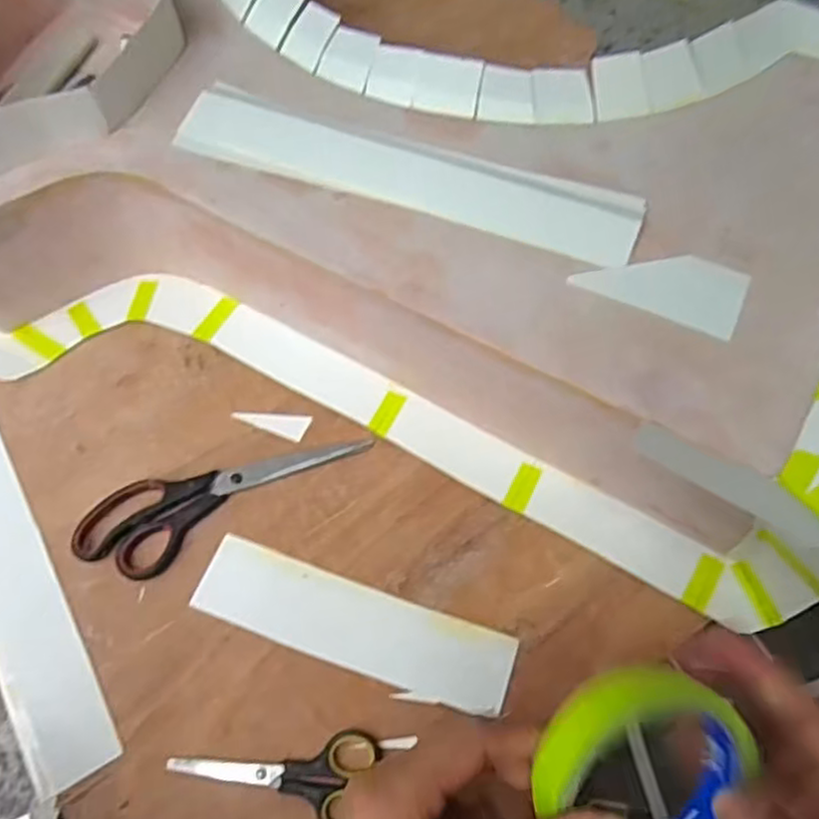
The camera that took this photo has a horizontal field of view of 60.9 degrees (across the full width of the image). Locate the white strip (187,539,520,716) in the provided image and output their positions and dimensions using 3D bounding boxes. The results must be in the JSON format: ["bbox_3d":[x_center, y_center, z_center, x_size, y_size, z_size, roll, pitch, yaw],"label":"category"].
[{"bbox_3d":[-0.041,0.157,0.514,0.235,0.006,0.058,18,65,8],"label":"white strip"}]

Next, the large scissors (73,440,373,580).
[{"bbox_3d":[-0.143,0.078,0.546,0.228,0.011,0.076,-11,64,-6],"label":"large scissors"}]

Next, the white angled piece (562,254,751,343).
[{"bbox_3d":[0.176,-0.090,0.483,0.108,0.005,0.053,22,65,11],"label":"white angled piece"}]

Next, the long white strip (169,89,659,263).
[{"bbox_3d":[-0.004,-0.184,0.535,0.358,0.008,0.063,18,67,10],"label":"long white strip"}]

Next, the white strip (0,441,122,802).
[{"bbox_3d":[-0.311,0.111,0.530,0.056,0.005,0.349,-28,67,-15],"label":"white strip"}]

